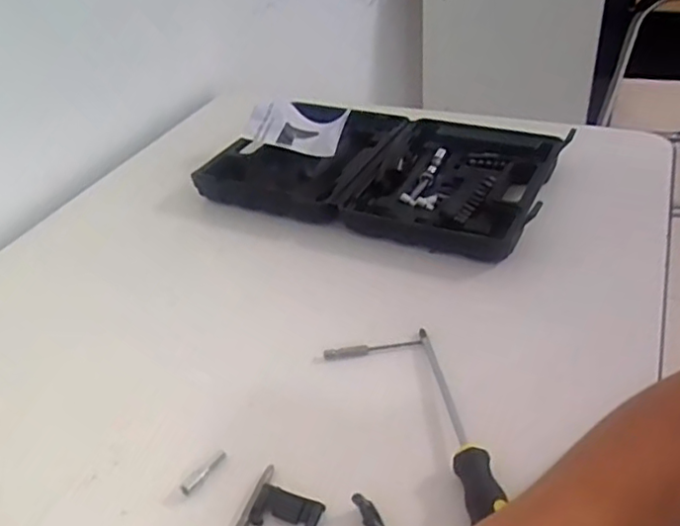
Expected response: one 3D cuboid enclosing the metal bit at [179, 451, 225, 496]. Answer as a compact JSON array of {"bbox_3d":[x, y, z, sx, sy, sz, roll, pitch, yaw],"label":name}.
[{"bbox_3d":[-0.086,0.133,0.417,0.007,0.004,0.037,23,45,30],"label":"metal bit"}]

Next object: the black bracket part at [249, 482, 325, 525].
[{"bbox_3d":[-0.032,0.147,0.388,0.039,0.010,0.024,9,38,19],"label":"black bracket part"}]

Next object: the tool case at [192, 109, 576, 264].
[{"bbox_3d":[0.044,-0.096,0.692,0.336,0.046,0.199,13,40,25],"label":"tool case"}]

